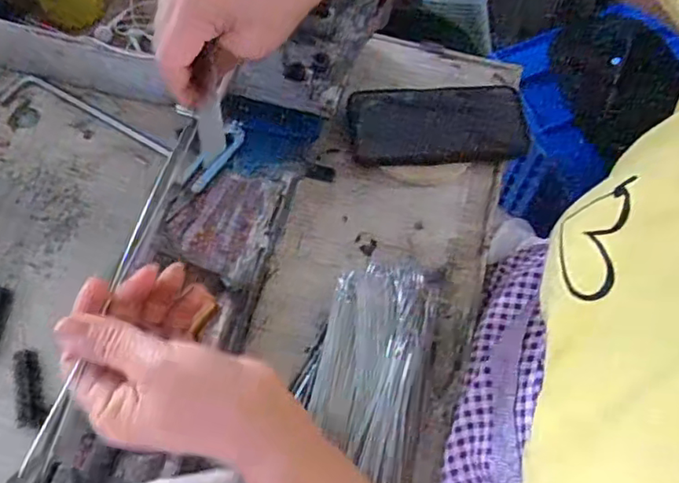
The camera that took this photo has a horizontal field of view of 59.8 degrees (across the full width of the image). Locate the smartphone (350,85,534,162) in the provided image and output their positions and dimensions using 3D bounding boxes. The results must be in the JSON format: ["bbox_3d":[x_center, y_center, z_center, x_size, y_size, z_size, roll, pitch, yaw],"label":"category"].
[{"bbox_3d":[0.097,-0.116,0.581,0.173,0.009,0.072,-1,93,-5],"label":"smartphone"}]

